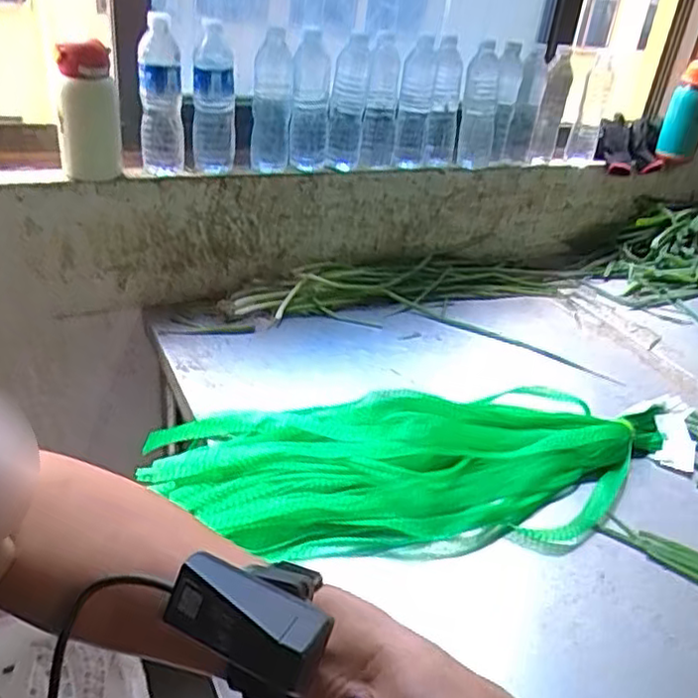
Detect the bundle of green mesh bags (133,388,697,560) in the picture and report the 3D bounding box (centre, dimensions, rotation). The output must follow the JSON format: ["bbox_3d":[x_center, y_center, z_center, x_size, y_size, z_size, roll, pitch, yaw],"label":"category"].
[{"bbox_3d":[0.138,0.129,0.833,0.691,0.064,0.266,-1,31,-13],"label":"bundle of green mesh bags"}]

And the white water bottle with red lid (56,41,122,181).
[{"bbox_3d":[-0.383,-0.351,0.987,0.080,0.187,0.094,-4,32,-17],"label":"white water bottle with red lid"}]

